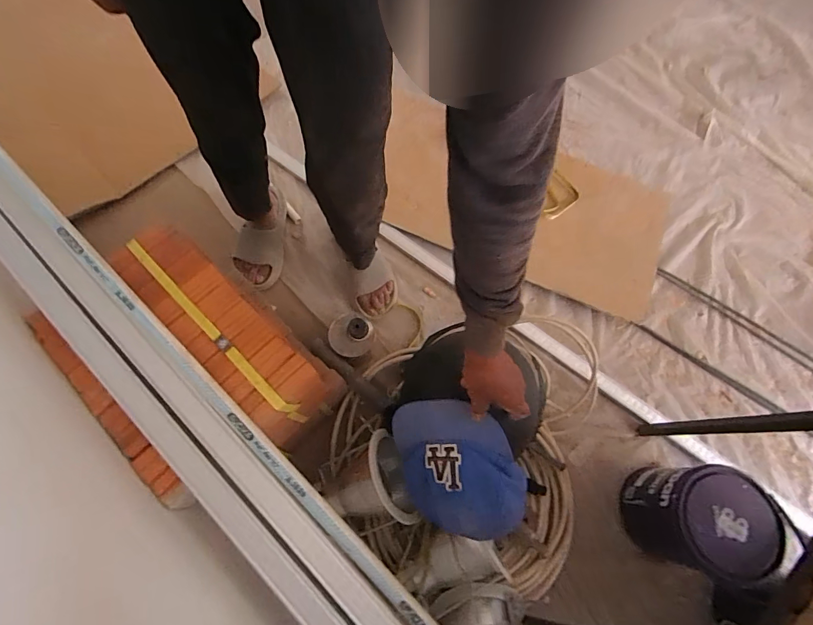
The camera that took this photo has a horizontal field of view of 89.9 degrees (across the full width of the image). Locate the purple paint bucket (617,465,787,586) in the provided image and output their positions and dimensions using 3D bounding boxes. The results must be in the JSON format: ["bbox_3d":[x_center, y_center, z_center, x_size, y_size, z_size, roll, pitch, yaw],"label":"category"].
[{"bbox_3d":[0.537,0.378,0.759,0.150,0.204,0.162,1,69,-2],"label":"purple paint bucket"}]

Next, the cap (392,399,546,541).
[{"bbox_3d":[0.088,0.231,0.646,0.179,0.116,0.219,-20,83,18],"label":"cap"}]

